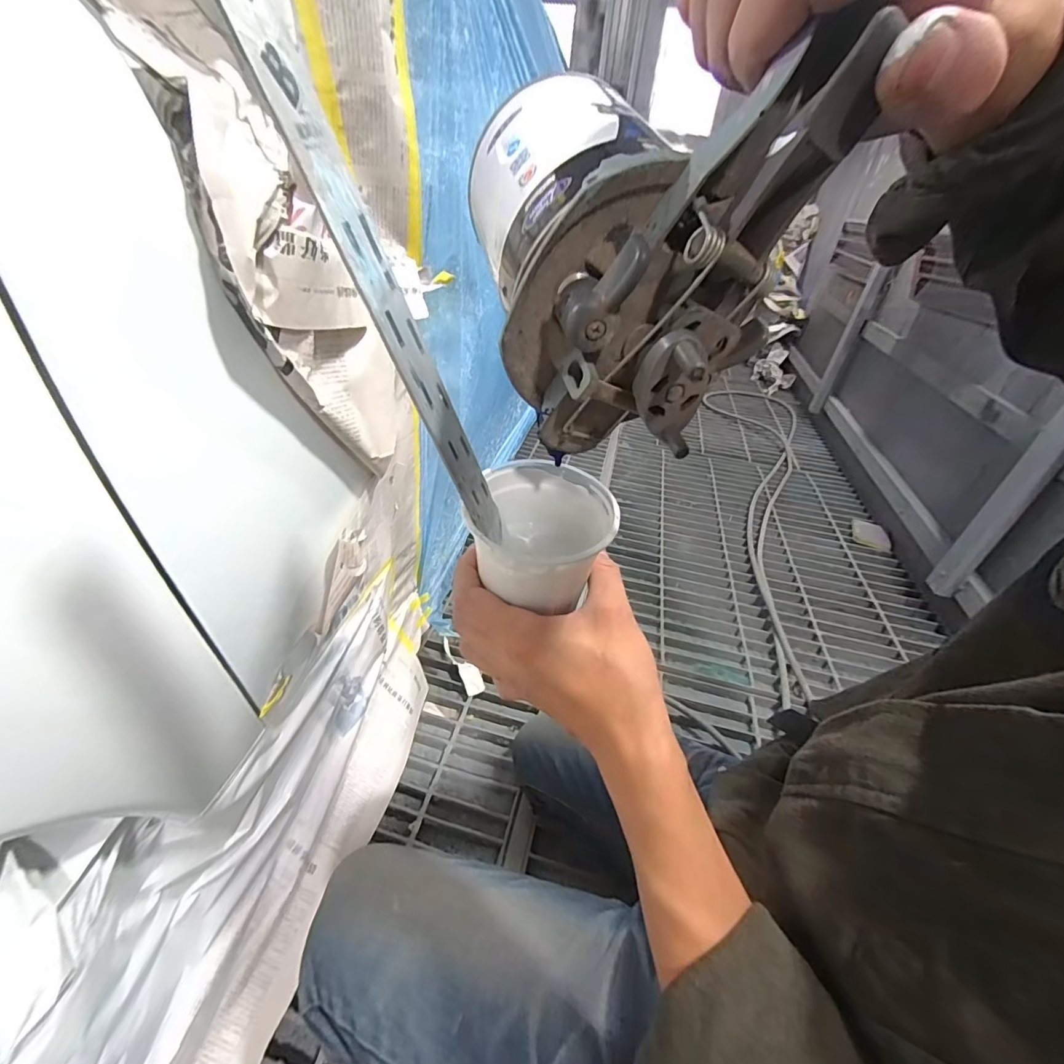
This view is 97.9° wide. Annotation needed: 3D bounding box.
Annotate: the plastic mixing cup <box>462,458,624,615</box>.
[{"bbox_3d":[0.005,0.003,0.280,0.081,0.064,0.070,2,37,-6],"label":"plastic mixing cup"}]

